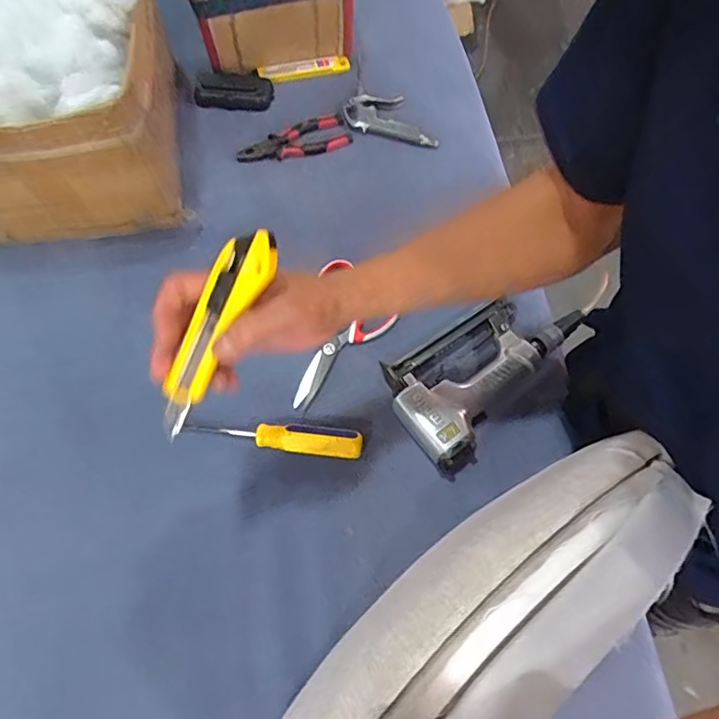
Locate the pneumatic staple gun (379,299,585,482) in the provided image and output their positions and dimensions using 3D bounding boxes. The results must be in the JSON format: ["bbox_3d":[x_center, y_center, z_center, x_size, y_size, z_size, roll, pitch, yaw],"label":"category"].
[{"bbox_3d":[0.143,0.014,0.607,0.219,0.044,0.139,-32,71,-13],"label":"pneumatic staple gun"}]

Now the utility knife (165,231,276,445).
[{"bbox_3d":[-0.104,-0.017,0.372,0.032,0.013,0.163,37,110,14],"label":"utility knife"}]

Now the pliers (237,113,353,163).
[{"bbox_3d":[-0.088,-0.293,0.724,0.150,0.019,0.053,-13,68,-6],"label":"pliers"}]

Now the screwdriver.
[{"bbox_3d":[-0.092,0.079,0.581,0.188,0.025,0.031,10,68,4],"label":"screwdriver"}]

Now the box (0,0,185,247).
[{"bbox_3d":[-0.356,-0.300,0.616,0.276,0.247,0.253,-14,68,-6],"label":"box"}]

